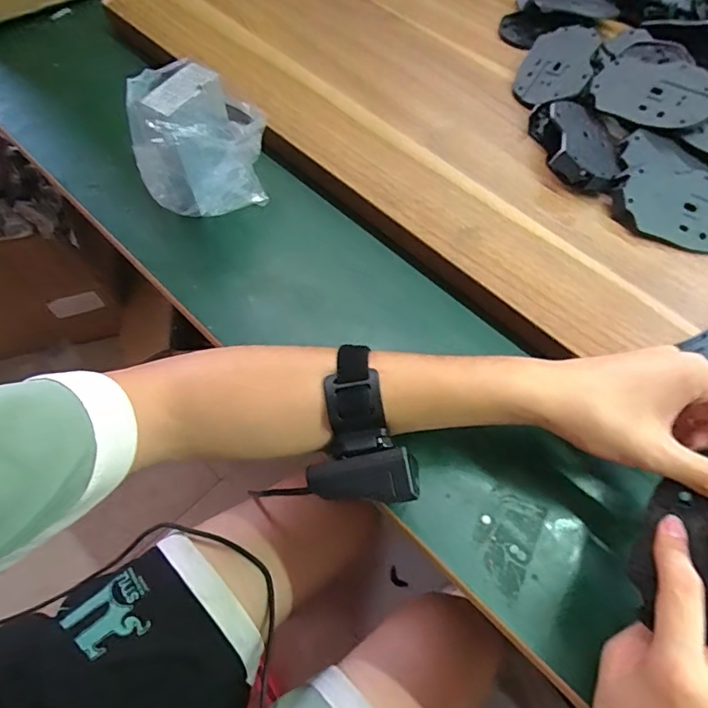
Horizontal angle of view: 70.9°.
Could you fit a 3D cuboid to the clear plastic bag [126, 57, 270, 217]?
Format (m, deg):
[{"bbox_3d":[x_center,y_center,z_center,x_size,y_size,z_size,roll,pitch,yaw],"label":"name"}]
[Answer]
[{"bbox_3d":[-0.129,-0.174,0.425,0.112,0.120,0.070,-20,64,-13],"label":"clear plastic bag"}]

